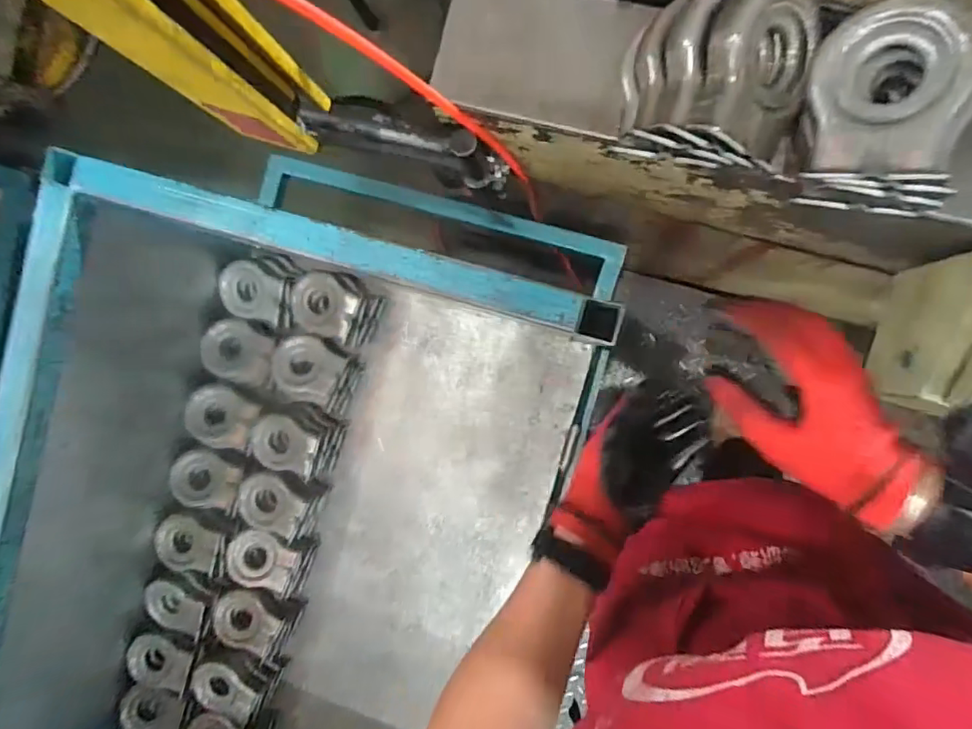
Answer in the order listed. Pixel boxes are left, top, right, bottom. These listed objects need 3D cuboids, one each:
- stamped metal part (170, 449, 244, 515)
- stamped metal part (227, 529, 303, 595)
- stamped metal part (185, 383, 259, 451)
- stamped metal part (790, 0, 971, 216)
[{"bbox_3d":[-0.475,0.196,0.941,0.114,0.050,0.094,8,92,8],"label":"stamped metal part"},{"bbox_3d":[-0.371,0.322,0.931,0.115,0.029,0.094,15,93,8],"label":"stamped metal part"},{"bbox_3d":[-0.450,0.089,0.943,0.107,0.024,0.097,31,81,-15],"label":"stamped metal part"},{"bbox_3d":[0.290,-0.183,0.410,0.102,0.074,0.129,5,92,8],"label":"stamped metal part"}]

